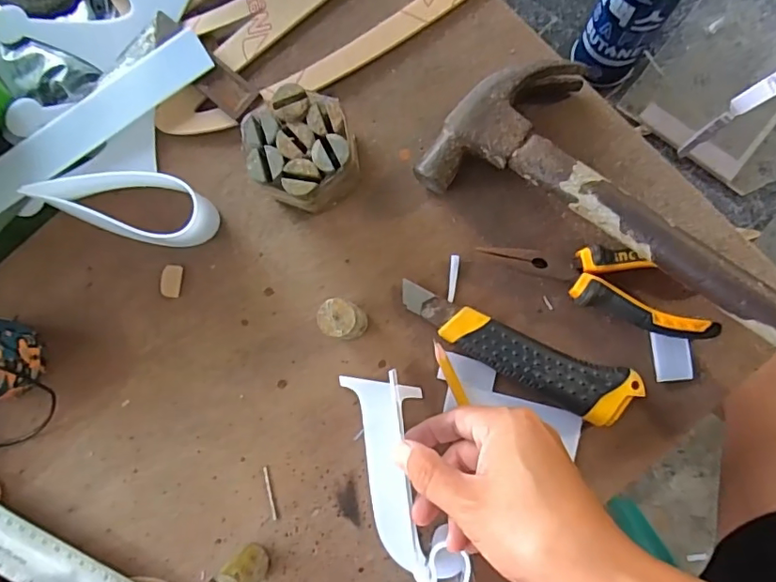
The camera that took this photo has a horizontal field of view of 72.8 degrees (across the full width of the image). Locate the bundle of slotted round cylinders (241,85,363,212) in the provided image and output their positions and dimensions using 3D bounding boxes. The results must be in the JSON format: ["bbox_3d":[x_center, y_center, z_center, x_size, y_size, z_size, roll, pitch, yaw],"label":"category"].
[{"bbox_3d":[-0.057,-0.095,0.366,0.070,0.053,0.072,0,86,4],"label":"bundle of slotted round cylinders"}]

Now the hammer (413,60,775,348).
[{"bbox_3d":[0.170,-0.059,0.340,0.291,0.055,0.116,29,88,7],"label":"hammer"}]

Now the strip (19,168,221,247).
[{"bbox_3d":[-0.195,-0.068,0.389,0.135,0.040,0.054,18,87,7],"label":"strip"}]

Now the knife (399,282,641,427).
[{"bbox_3d":[0.083,0.043,0.356,0.163,0.021,0.039,22,88,5],"label":"knife"}]

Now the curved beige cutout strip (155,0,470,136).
[{"bbox_3d":[-0.043,-0.176,0.393,0.276,0.010,0.042,-23,85,2],"label":"curved beige cutout strip"}]

